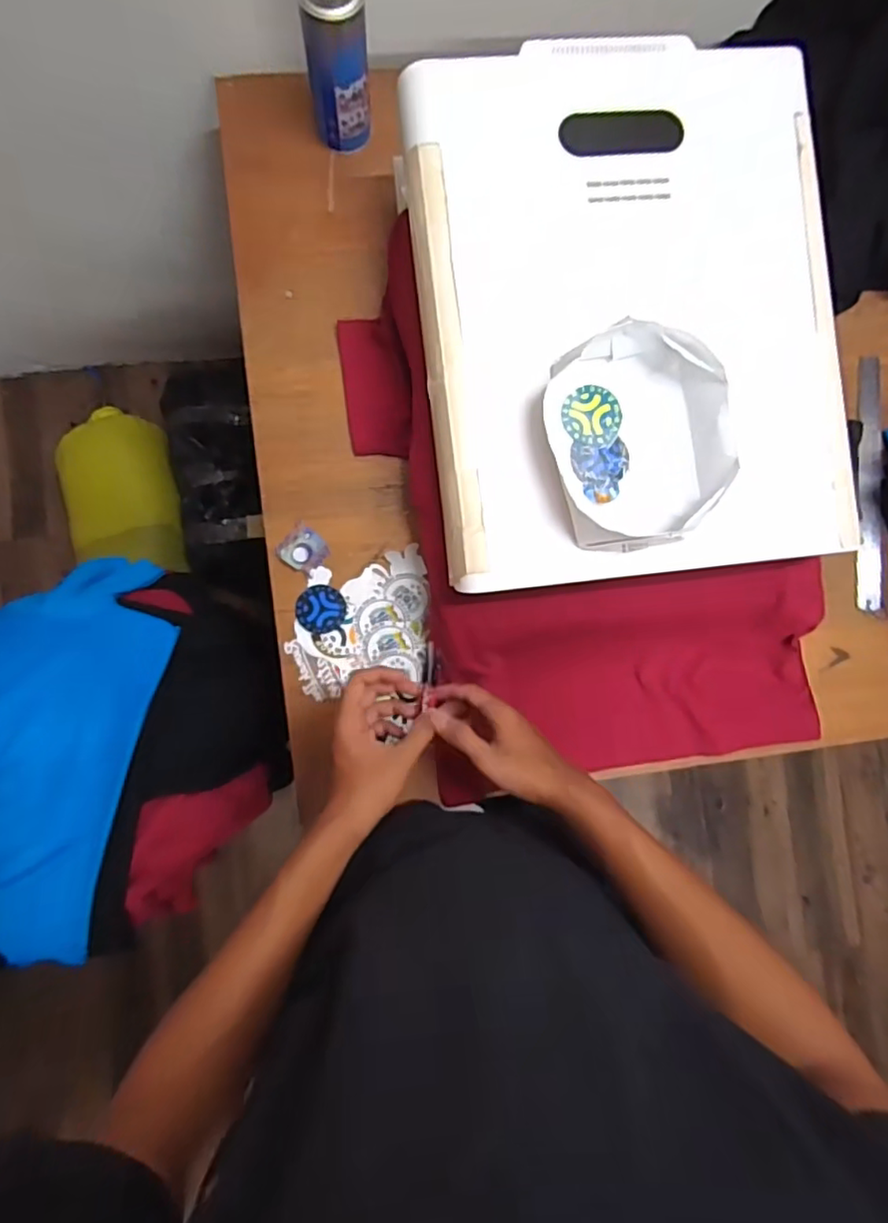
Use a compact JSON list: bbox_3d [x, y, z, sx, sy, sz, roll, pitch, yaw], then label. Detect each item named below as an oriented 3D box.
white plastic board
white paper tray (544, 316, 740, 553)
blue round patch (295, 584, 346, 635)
[{"bbox_3d":[0.181,-0.293,0.588,0.398,0.055,0.505,-6,88,-5],"label":"white plastic board"},{"bbox_3d":[0.174,-0.157,0.548,0.155,0.049,0.193,-8,88,-5],"label":"white paper tray"},{"bbox_3d":[-0.140,-0.003,0.695,0.055,0.004,0.053,-4,88,-5],"label":"blue round patch"}]

